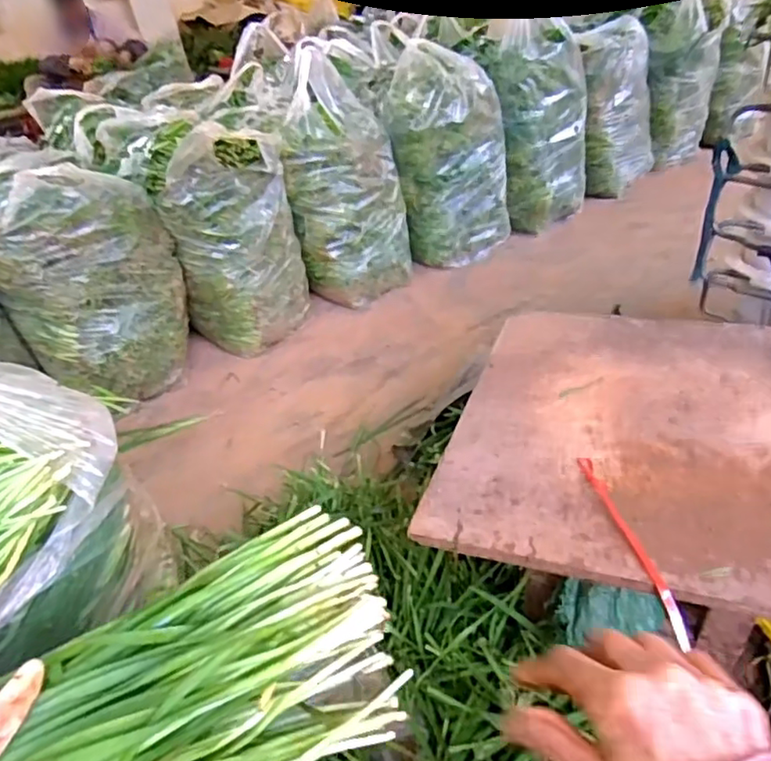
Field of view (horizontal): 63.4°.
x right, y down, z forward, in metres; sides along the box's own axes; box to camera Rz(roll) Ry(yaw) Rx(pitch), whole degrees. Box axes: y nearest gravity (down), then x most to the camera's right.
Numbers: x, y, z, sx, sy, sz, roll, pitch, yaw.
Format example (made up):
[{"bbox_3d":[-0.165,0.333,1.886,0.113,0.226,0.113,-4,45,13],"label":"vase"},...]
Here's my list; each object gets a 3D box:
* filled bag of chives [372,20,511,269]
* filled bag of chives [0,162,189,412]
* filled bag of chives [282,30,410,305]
[{"bbox_3d":[0.185,-0.631,1.784,0.315,0.549,0.302,-2,35,9],"label":"filled bag of chives"},{"bbox_3d":[-0.684,-0.216,1.384,0.349,0.457,0.294,11,39,25],"label":"filled bag of chives"},{"bbox_3d":[-0.099,-0.510,1.625,0.285,0.556,0.224,-7,35,1],"label":"filled bag of chives"}]

